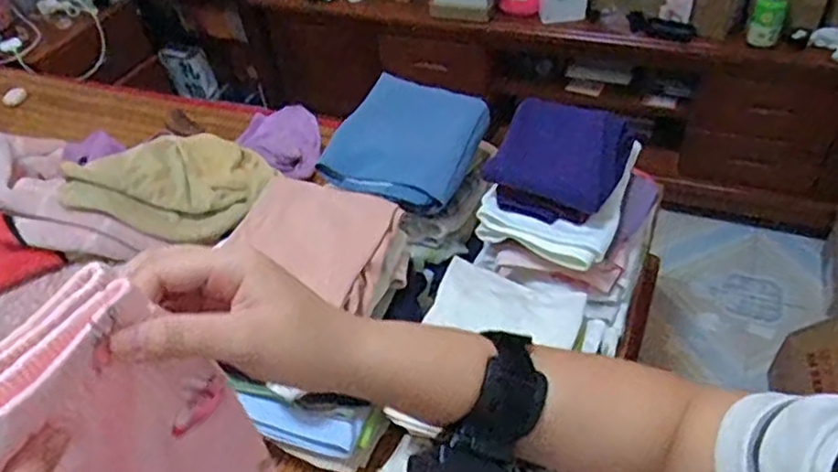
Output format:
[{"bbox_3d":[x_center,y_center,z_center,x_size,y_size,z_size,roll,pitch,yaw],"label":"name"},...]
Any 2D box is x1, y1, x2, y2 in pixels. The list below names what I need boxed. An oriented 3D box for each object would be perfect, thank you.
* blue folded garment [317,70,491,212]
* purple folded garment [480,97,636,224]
[{"bbox_3d":[-0.022,-0.168,1.158,0.251,0.070,0.262,17,49,22],"label":"blue folded garment"},{"bbox_3d":[0.220,-0.128,1.040,0.178,0.099,0.201,22,51,25],"label":"purple folded garment"}]

